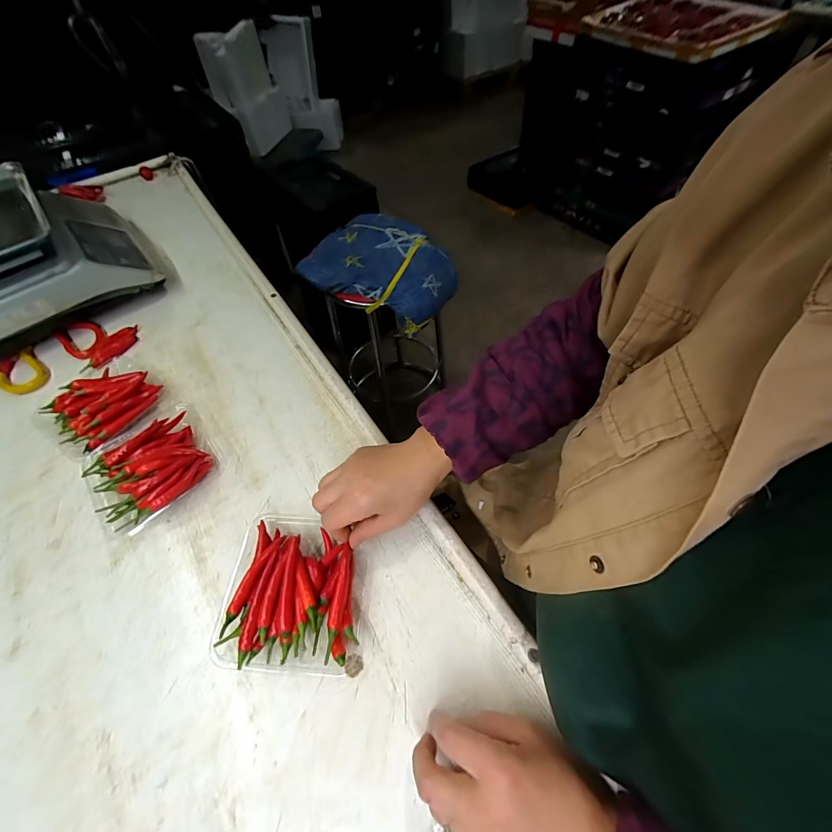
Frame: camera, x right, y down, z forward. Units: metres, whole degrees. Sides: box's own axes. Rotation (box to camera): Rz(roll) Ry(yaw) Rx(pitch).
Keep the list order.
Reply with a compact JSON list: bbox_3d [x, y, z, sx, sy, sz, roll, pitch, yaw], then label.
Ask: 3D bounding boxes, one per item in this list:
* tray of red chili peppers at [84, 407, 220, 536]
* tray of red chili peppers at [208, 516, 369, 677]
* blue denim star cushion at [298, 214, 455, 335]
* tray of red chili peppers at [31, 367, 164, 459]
[{"bbox_3d":[-0.296,0.053,0.433,0.124,0.033,0.126,36,65,25],"label":"tray of red chili peppers"},{"bbox_3d":[-0.112,0.154,0.349,0.125,0.040,0.129,-3,56,3],"label":"tray of red chili peppers"},{"bbox_3d":[-0.071,-0.384,0.986,0.355,0.110,0.316,16,58,15],"label":"blue denim star cushion"},{"bbox_3d":[-0.402,-0.013,0.490,0.132,0.030,0.123,27,62,21],"label":"tray of red chili peppers"}]

